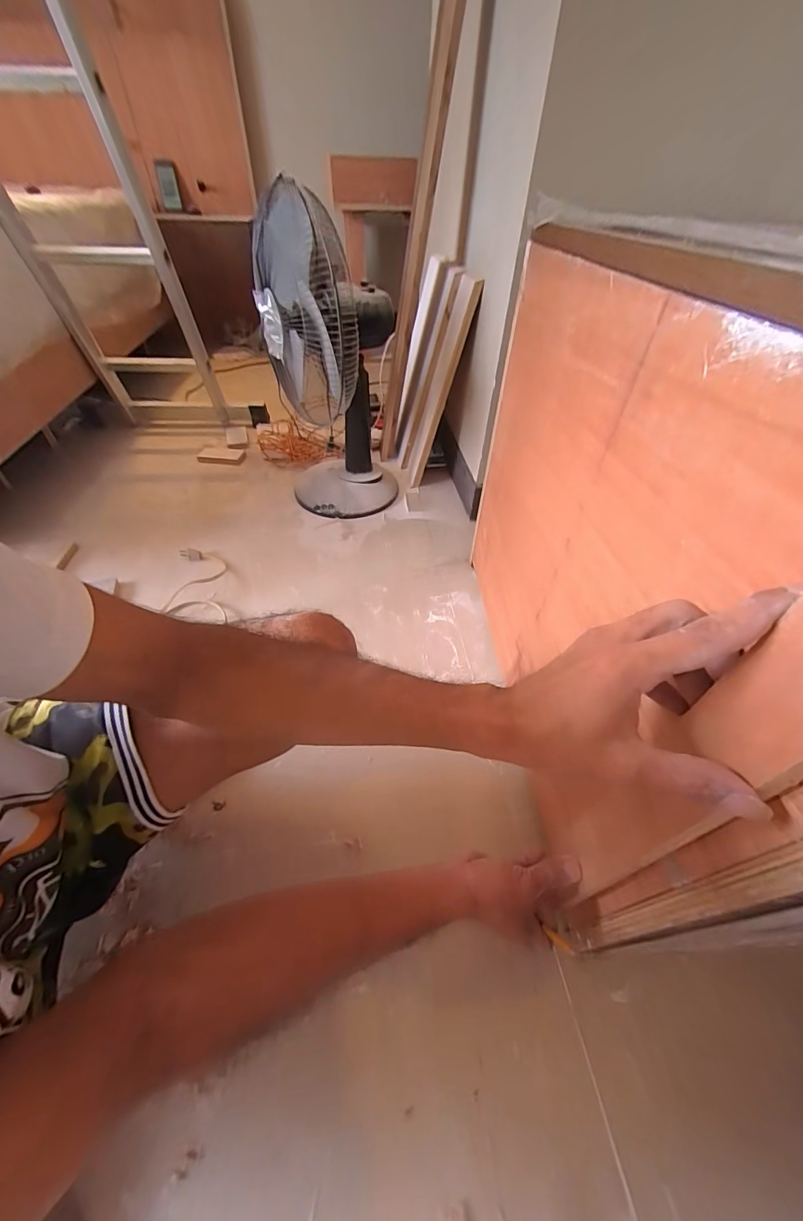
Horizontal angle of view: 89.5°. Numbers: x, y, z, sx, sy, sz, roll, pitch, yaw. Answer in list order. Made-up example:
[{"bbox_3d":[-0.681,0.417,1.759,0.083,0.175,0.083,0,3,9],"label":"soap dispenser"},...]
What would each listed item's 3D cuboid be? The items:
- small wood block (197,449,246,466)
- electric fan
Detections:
[{"bbox_3d":[-0.580,-0.491,1.291,0.146,0.017,0.082,2,47,0],"label":"small wood block"},{"bbox_3d":[-0.166,-0.557,0.986,0.293,0.607,0.384,-3,46,-4],"label":"electric fan"}]

